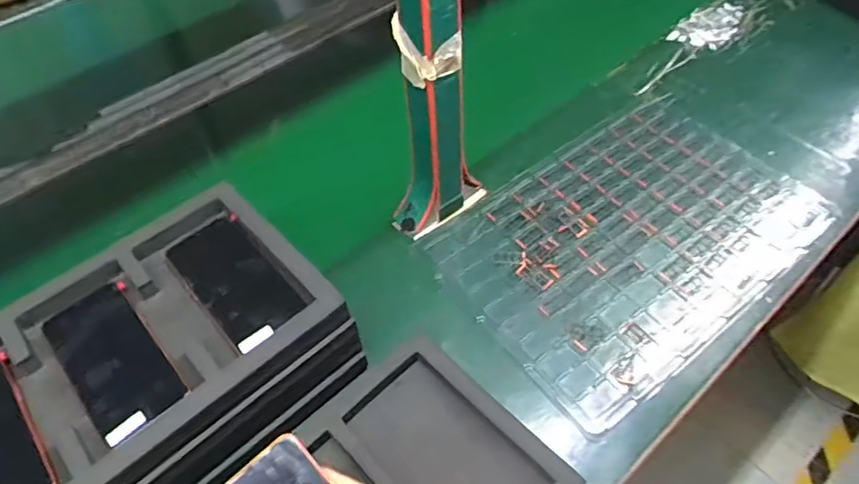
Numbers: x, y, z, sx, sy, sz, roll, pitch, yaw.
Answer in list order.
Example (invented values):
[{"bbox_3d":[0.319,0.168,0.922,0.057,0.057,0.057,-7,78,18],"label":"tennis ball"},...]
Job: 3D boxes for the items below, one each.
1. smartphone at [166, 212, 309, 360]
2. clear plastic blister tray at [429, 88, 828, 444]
[{"bbox_3d":[-0.191,0.034,0.575,0.076,0.008,0.153,-35,57,-21],"label":"smartphone"},{"bbox_3d":[0.250,-0.016,0.731,0.469,0.024,0.291,-35,57,-22],"label":"clear plastic blister tray"}]

